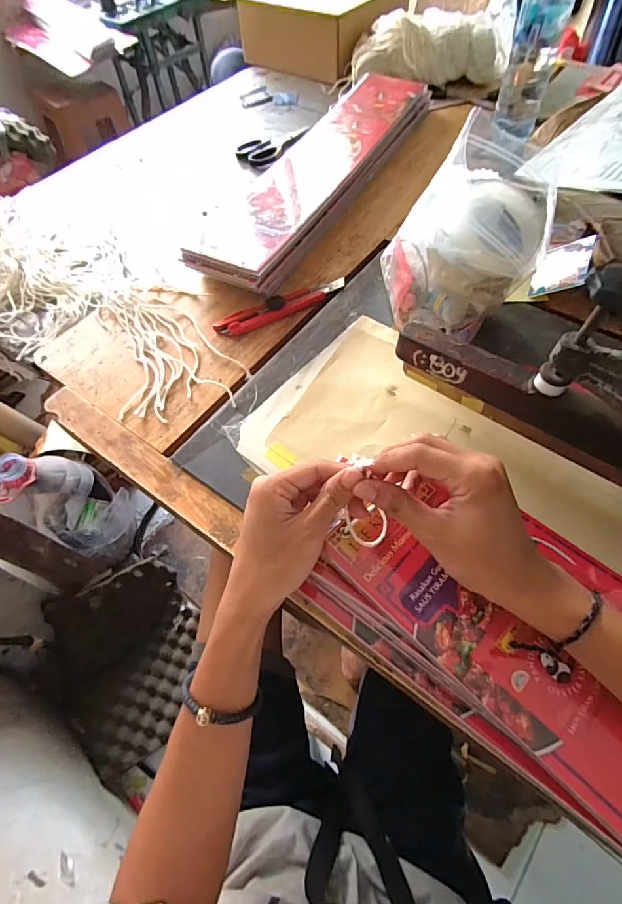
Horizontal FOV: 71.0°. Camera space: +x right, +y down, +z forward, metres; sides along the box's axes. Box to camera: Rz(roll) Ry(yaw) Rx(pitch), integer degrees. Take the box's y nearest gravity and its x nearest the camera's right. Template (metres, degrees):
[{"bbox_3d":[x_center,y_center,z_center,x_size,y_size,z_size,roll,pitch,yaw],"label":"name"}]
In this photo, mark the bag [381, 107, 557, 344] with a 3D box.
[{"bbox_3d":[0.159,-0.235,0.447,0.148,0.140,0.188,18,61,13],"label":"bag"}]

